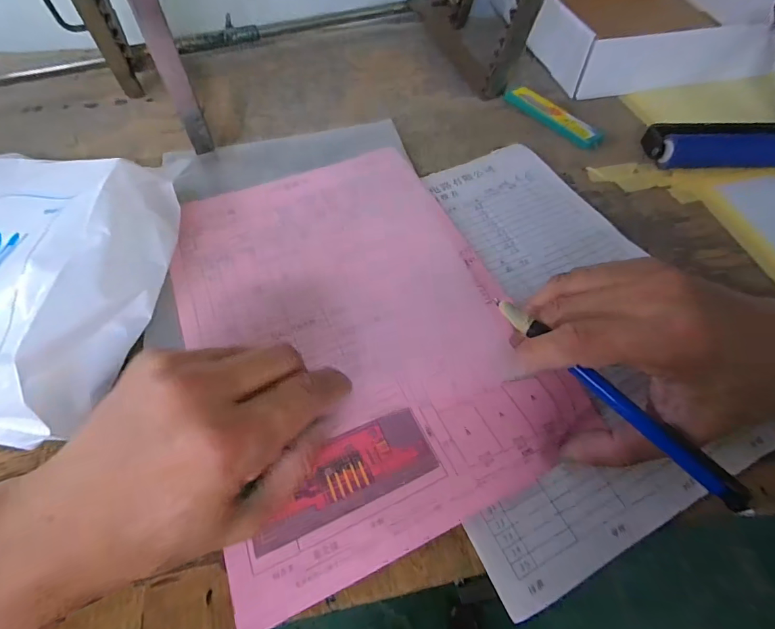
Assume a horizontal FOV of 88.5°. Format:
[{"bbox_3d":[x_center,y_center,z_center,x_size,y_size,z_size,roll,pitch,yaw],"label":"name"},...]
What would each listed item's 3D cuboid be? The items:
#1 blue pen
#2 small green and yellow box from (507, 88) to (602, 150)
[{"bbox_3d":[0.109,0.038,0.194,0.009,0.009,0.141,-38,69,-24],"label":"blue pen"},{"bbox_3d":[0.163,-0.196,0.396,0.026,0.012,0.109,-29,62,-19],"label":"small green and yellow box"}]

